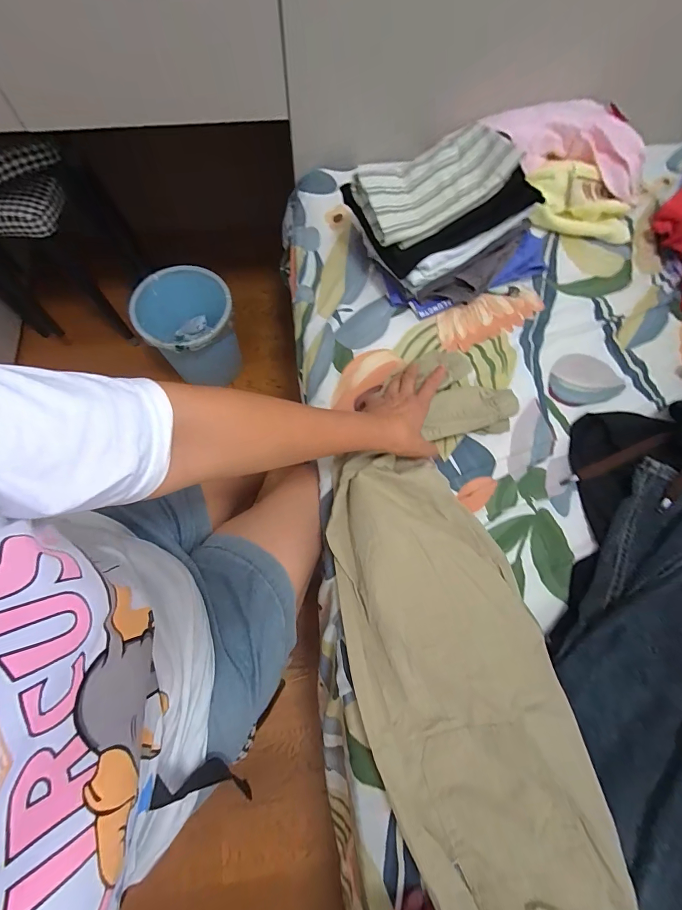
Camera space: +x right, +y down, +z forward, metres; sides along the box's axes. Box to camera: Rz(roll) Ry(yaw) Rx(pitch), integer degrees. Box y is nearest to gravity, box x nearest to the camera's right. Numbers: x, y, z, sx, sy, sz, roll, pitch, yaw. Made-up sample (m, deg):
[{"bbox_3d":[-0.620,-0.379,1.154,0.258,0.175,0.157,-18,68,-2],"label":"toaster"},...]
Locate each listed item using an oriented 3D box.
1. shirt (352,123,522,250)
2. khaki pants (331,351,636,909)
[{"bbox_3d":[0.130,-0.399,0.536,0.218,0.053,0.128,-27,74,-11],"label":"shirt"},{"bbox_3d":[0.134,0.203,0.442,0.247,0.078,0.649,-9,72,-5],"label":"khaki pants"}]

